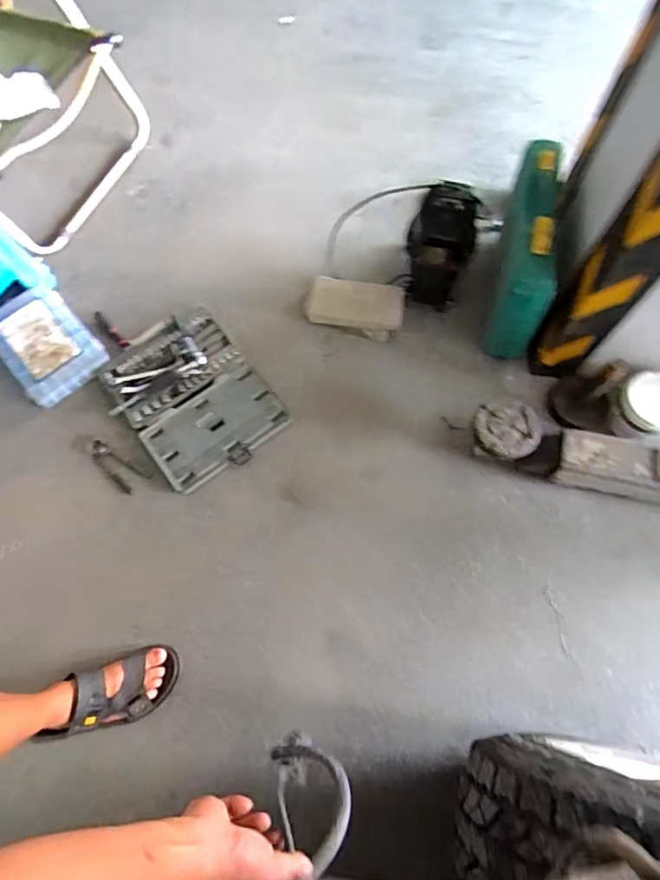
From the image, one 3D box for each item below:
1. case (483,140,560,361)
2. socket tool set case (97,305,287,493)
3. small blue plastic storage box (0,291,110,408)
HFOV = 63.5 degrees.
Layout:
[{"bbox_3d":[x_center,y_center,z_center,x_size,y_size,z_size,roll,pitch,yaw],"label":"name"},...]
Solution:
[{"bbox_3d":[0.418,-0.406,1.143,0.103,0.281,0.385,12,69,5],"label":"case"},{"bbox_3d":[-0.304,-0.096,1.194,0.288,0.055,0.371,-35,72,-12],"label":"socket tool set case"},{"bbox_3d":[-0.657,-0.223,1.227,0.185,0.051,0.268,-40,73,-14],"label":"small blue plastic storage box"}]

